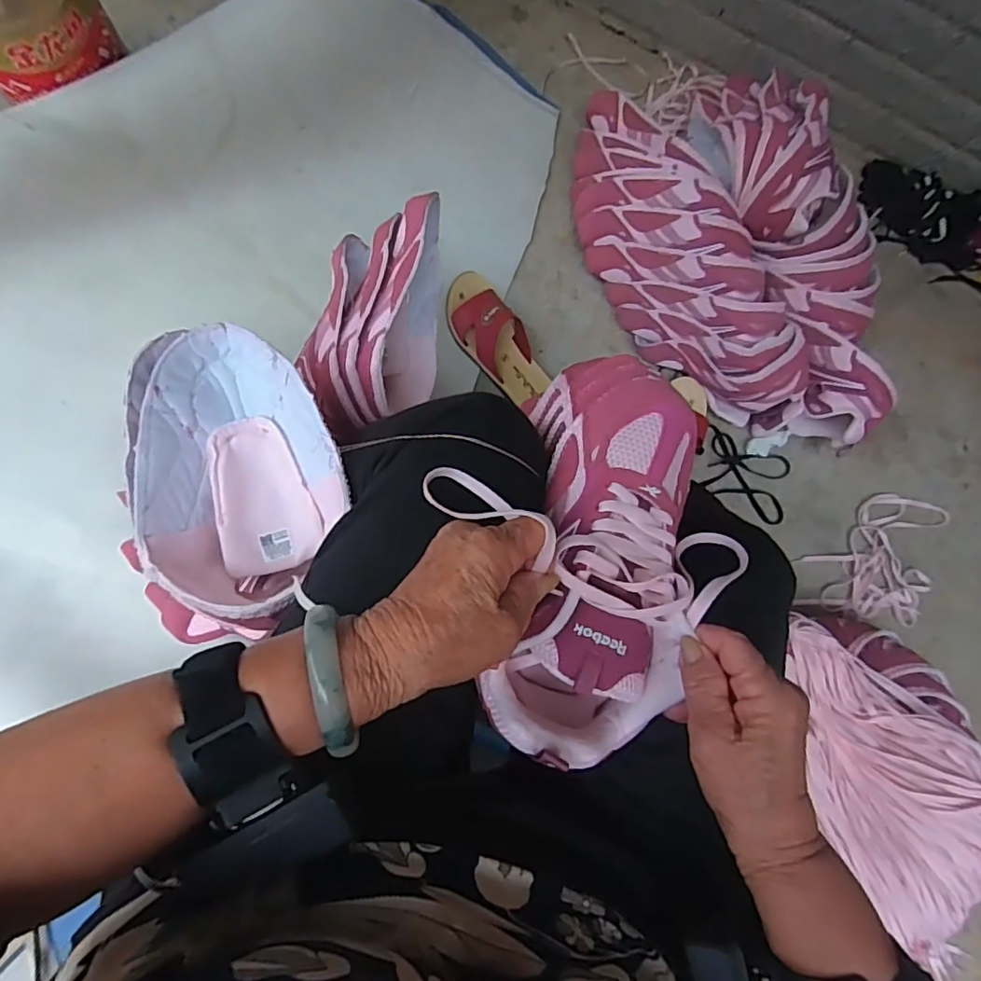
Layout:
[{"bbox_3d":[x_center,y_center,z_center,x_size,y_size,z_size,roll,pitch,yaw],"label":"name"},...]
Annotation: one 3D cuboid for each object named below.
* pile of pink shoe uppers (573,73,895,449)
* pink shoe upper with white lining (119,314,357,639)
[{"bbox_3d":[0.342,-0.336,0.793,0.323,0.181,0.602,-25,86,-9],"label":"pile of pink shoe uppers"},{"bbox_3d":[-0.213,-0.022,0.456,0.164,0.087,0.236,-24,85,-11],"label":"pink shoe upper with white lining"}]

